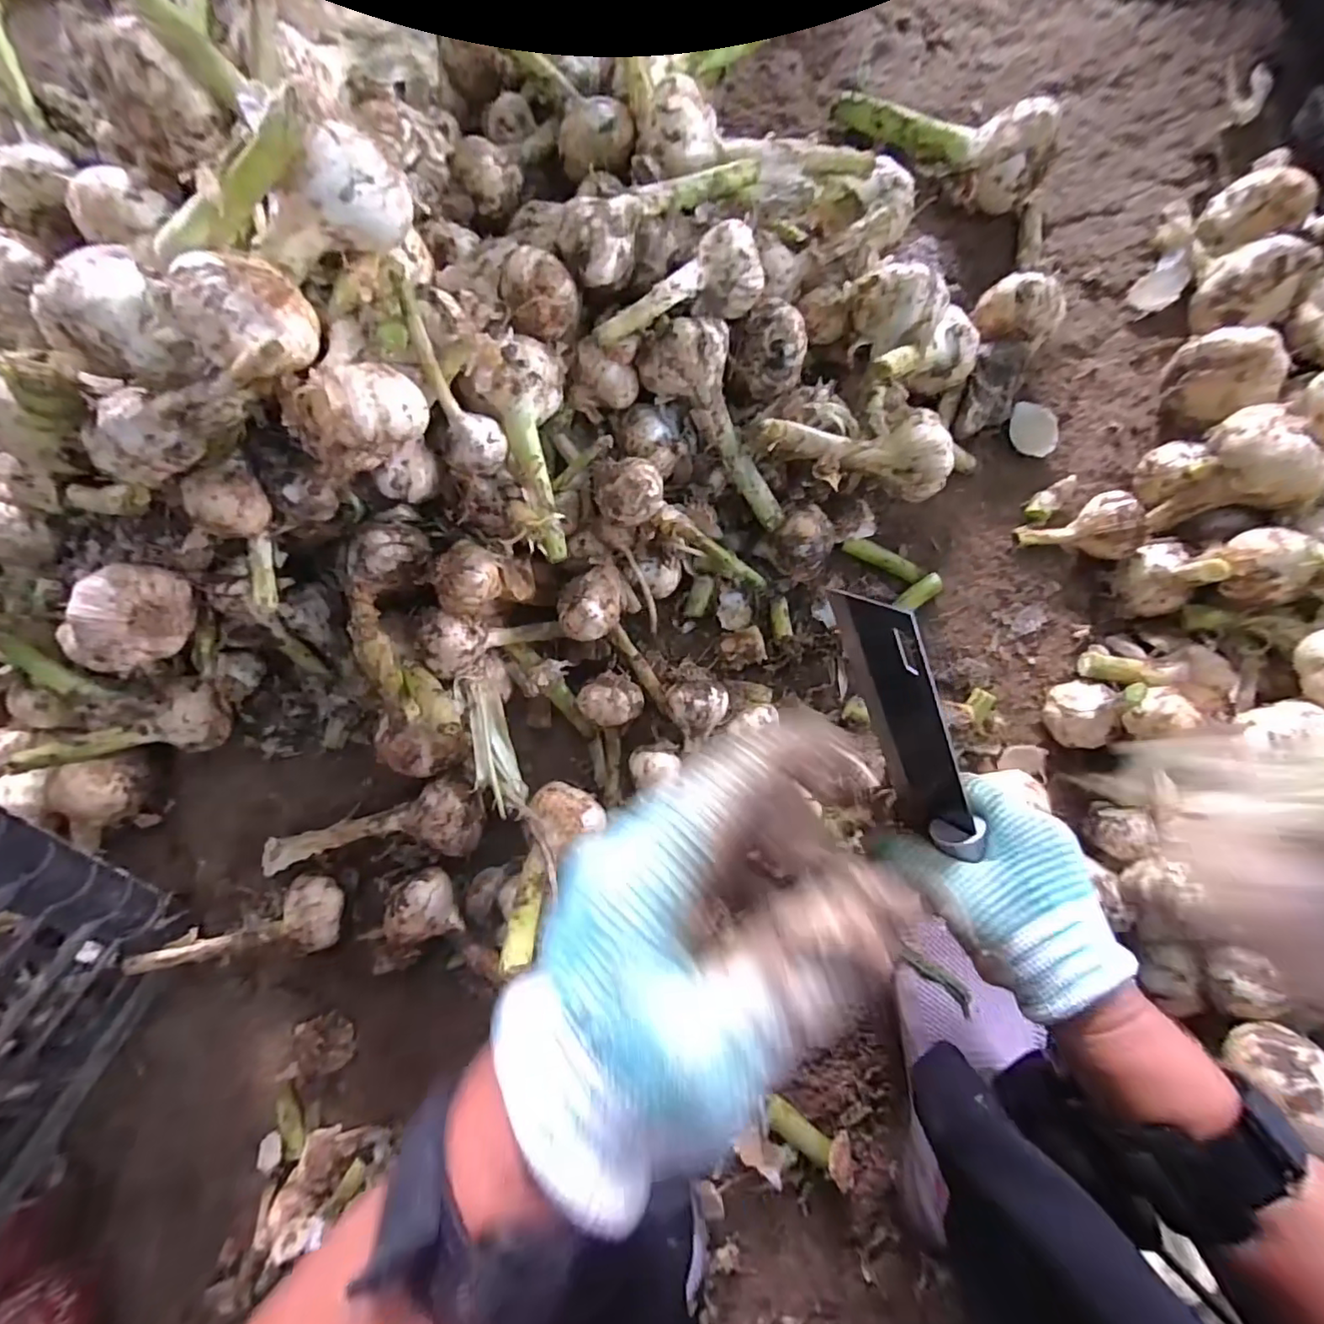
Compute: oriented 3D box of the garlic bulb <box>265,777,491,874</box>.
[{"bbox_3d":[-0.217,0.119,0.423,0.174,0.053,0.050,-7,86,1],"label":"garlic bulb"}]

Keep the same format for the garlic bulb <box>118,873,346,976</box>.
[{"bbox_3d":[-0.294,0.190,0.409,0.120,0.038,0.049,-8,87,-18],"label":"garlic bulb"}]

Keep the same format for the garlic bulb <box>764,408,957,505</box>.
[{"bbox_3d":[0.129,-0.145,0.380,0.124,0.040,0.046,8,86,3],"label":"garlic bulb"}]

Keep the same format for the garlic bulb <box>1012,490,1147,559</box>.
[{"bbox_3d":[0.301,-0.089,0.408,0.063,0.044,0.047,-21,86,0],"label":"garlic bulb"}]

